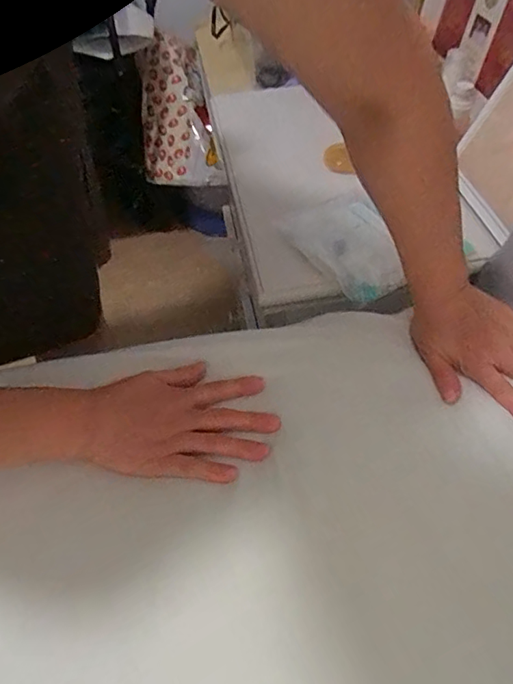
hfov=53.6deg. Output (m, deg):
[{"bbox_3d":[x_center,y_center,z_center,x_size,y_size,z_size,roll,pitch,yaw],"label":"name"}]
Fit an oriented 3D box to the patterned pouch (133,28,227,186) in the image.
[{"bbox_3d":[-0.196,-0.526,1.169,0.180,0.090,0.373,-14,91,15],"label":"patterned pouch"}]

